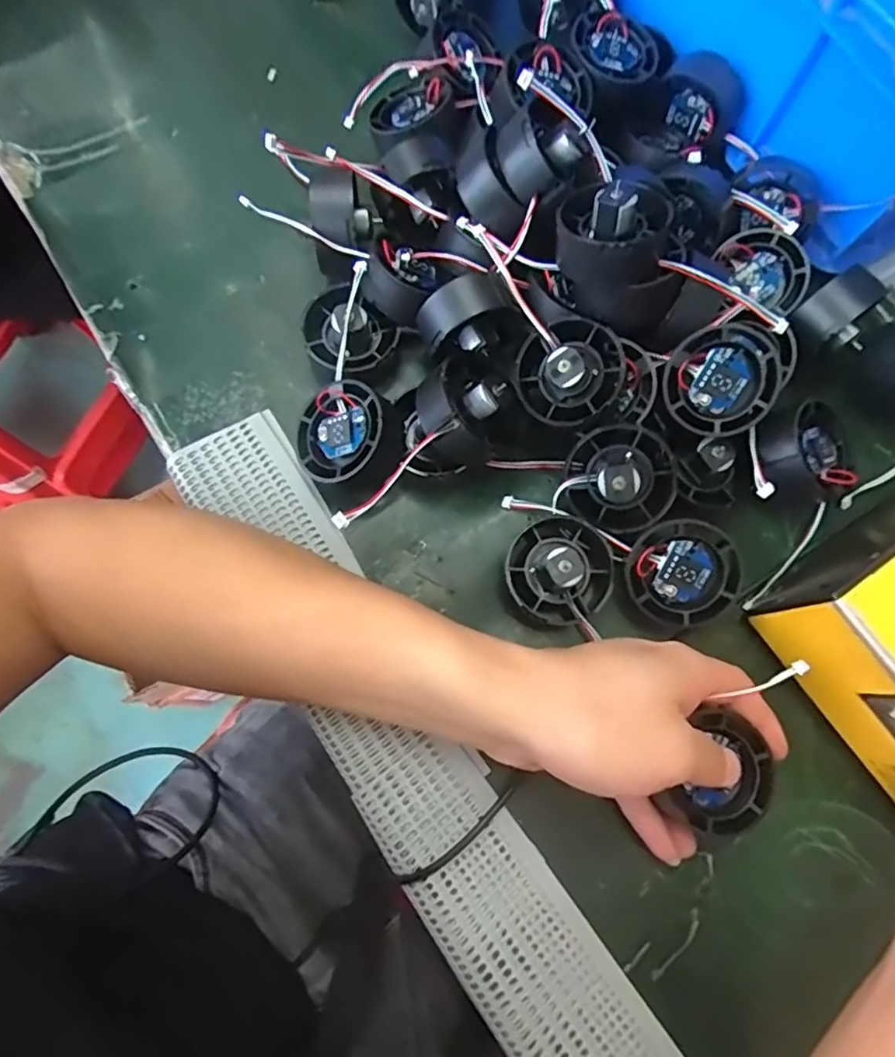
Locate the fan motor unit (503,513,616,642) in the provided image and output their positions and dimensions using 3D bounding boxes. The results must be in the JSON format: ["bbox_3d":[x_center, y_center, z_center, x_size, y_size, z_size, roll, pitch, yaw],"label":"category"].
[{"bbox_3d":[0.057,0.022,0.302,0.054,0.029,0.057,0,76,-1],"label":"fan motor unit"}]

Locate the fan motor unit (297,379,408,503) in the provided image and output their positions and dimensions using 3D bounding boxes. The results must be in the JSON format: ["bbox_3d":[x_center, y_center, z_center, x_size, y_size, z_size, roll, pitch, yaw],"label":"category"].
[{"bbox_3d":[-0.046,-0.042,0.312,0.058,0.034,0.058,-6,75,22],"label":"fan motor unit"}]

